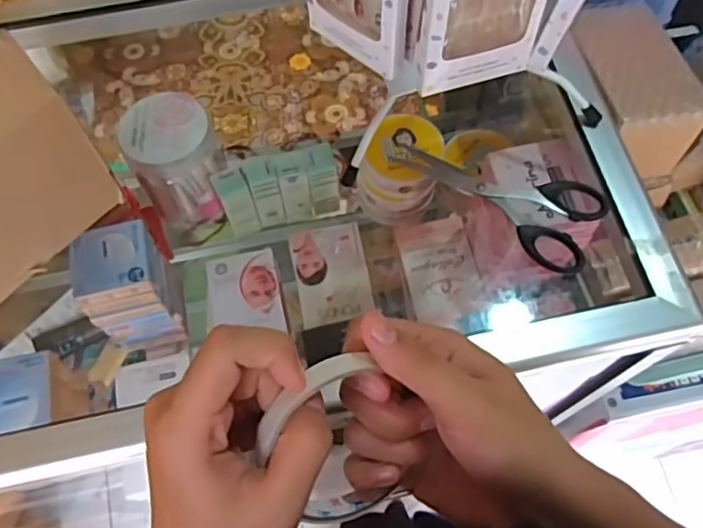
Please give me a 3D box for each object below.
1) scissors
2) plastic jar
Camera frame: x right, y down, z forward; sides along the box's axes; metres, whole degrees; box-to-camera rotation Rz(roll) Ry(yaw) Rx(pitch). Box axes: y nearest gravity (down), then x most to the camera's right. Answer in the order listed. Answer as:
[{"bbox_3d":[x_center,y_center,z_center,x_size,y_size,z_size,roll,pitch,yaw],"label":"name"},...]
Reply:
[{"bbox_3d":[0.105,-0.052,0.462,0.147,0.013,0.075,26,68,12],"label":"scissors"},{"bbox_3d":[-0.176,-0.103,0.661,0.085,0.129,0.079,0,65,1],"label":"plastic jar"}]

